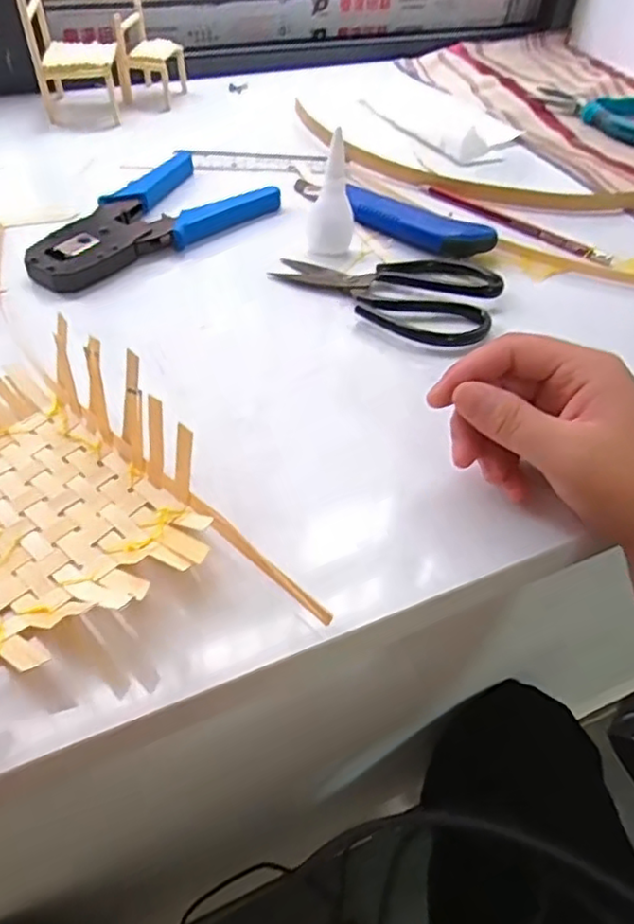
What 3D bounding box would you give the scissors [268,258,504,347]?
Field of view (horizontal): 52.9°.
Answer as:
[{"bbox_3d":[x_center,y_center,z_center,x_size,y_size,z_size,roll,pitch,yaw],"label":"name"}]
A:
[{"bbox_3d":[0.048,-0.123,0.438,0.149,0.011,0.089,21,51,12],"label":"scissors"}]

